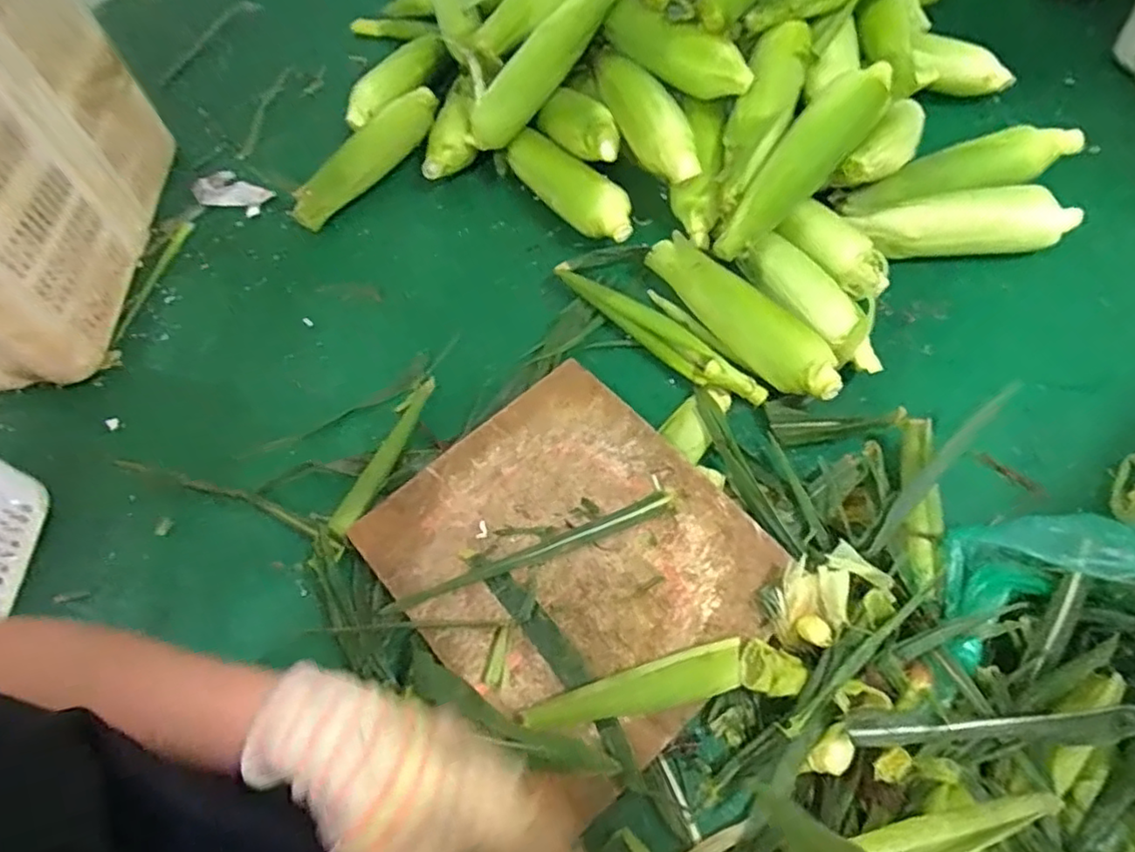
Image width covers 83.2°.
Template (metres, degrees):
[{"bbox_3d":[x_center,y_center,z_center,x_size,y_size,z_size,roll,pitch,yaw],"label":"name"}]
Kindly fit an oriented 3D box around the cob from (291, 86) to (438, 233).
[{"bbox_3d":[-0.237,-0.330,0.778,0.058,0.058,0.240,28,68,18],"label":"cob"}]

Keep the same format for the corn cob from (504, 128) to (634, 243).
[{"bbox_3d":[-0.001,-0.263,0.721,0.057,0.055,0.198,-38,66,-14],"label":"corn cob"}]

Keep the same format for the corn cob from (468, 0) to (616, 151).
[{"bbox_3d":[-0.029,-0.400,0.708,0.224,0.048,0.042,-40,63,25],"label":"corn cob"}]

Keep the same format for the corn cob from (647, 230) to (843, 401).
[{"bbox_3d":[0.160,-0.107,0.605,0.055,0.046,0.226,-36,65,-13],"label":"corn cob"}]

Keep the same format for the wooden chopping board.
[{"bbox_3d":[0.004,0.111,0.533,0.256,0.034,0.289,-39,69,-15],"label":"wooden chopping board"}]

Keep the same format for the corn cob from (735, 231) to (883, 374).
[{"bbox_3d":[0.239,-0.117,0.613,0.057,0.040,0.168,-30,63,-10],"label":"corn cob"}]

